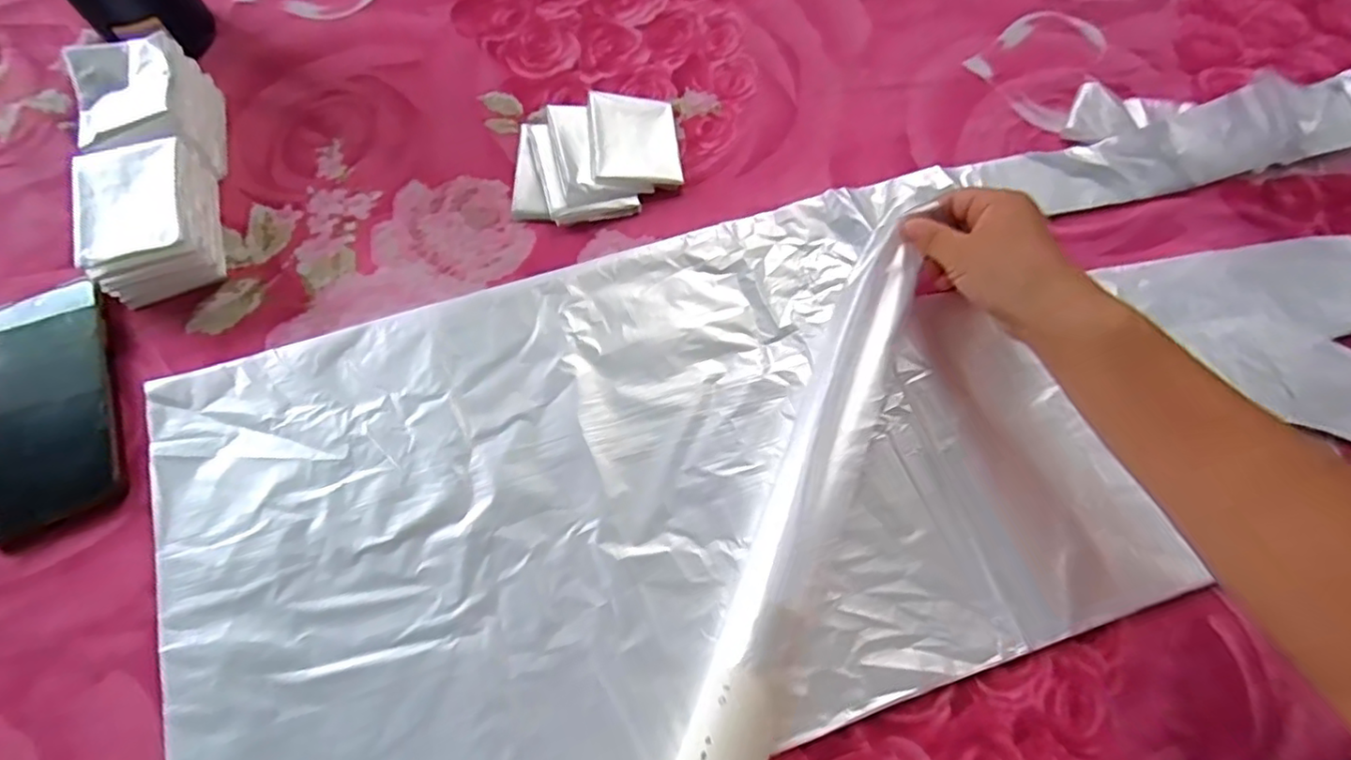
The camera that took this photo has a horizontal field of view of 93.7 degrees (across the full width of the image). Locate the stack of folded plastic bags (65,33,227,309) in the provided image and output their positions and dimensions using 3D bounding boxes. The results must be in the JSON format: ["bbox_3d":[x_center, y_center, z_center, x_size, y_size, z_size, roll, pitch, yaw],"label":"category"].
[{"bbox_3d":[-0.373,-0.188,0.452,0.069,0.057,0.099,-16,68,-6],"label":"stack of folded plastic bags"}]

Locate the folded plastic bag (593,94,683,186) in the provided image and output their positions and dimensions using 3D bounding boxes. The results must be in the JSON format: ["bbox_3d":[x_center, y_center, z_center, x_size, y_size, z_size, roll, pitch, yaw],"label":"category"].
[{"bbox_3d":[-0.029,-0.177,0.467,0.062,0.018,0.080,-4,67,-1],"label":"folded plastic bag"}]

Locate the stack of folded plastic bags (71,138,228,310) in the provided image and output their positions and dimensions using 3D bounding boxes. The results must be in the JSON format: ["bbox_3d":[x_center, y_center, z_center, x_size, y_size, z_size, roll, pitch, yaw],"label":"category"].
[{"bbox_3d":[-0.348,-0.106,0.419,0.066,0.057,0.096,-16,68,-6],"label":"stack of folded plastic bags"}]

